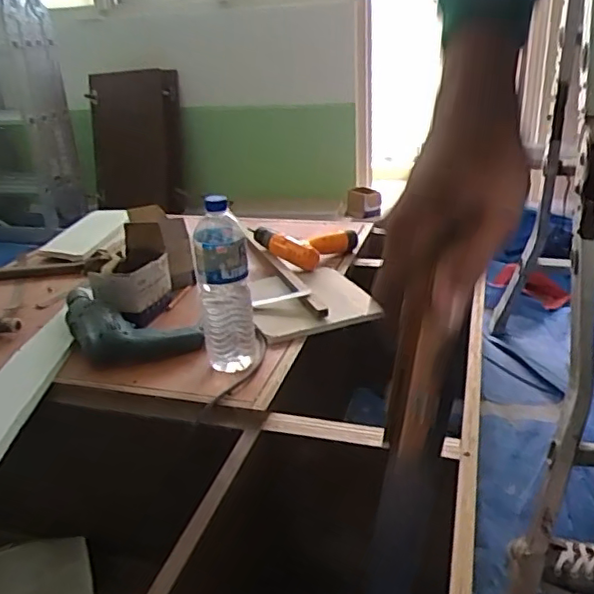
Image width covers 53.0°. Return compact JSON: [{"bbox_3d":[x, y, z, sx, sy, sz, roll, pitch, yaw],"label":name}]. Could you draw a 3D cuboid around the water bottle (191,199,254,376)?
[{"bbox_3d":[-0.108,-0.014,0.888,0.077,0.255,0.078,-8,26,-9],"label":"water bottle"}]

